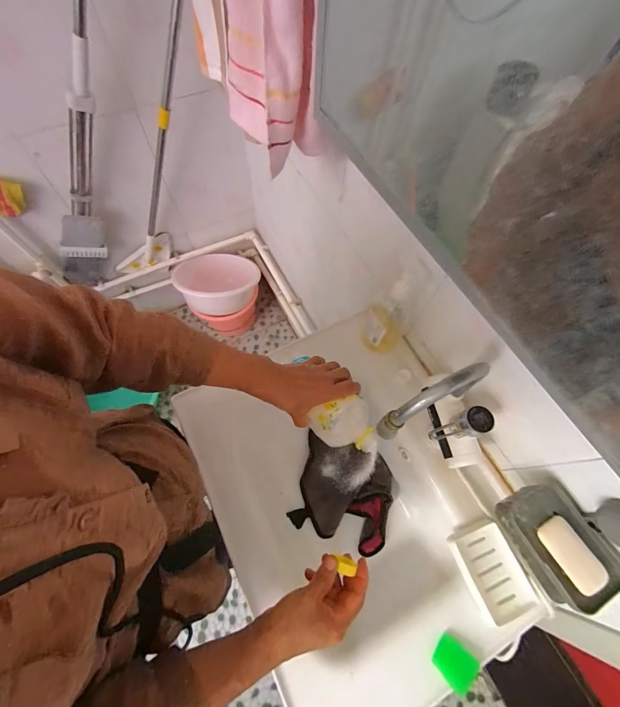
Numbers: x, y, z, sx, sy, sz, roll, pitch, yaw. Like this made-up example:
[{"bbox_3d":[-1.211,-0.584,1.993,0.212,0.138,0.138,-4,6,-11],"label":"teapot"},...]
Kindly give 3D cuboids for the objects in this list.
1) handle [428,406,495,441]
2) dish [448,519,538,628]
[{"bbox_3d":[0.220,0.110,0.475,0.098,0.041,0.039,-19,68,-11],"label":"handle"},{"bbox_3d":[0.290,0.346,0.515,0.088,0.024,0.131,-20,68,-11],"label":"dish"}]

